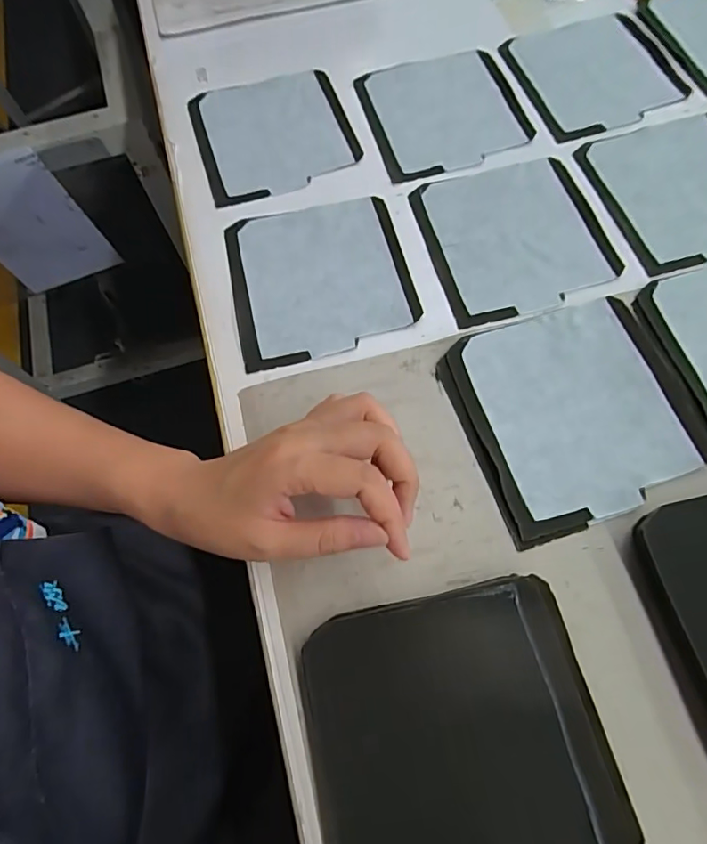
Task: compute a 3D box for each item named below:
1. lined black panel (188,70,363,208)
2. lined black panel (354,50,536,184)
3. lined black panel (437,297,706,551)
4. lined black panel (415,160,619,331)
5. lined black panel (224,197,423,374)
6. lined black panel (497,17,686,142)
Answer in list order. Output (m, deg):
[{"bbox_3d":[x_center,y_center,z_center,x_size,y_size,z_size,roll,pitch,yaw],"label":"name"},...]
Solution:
[{"bbox_3d":[-0.068,-0.245,0.445,0.125,0.010,0.130,-17,66,-4],"label":"lined black panel"},{"bbox_3d":[0.076,-0.265,0.446,0.127,0.005,0.131,-15,66,-3],"label":"lined black panel"},{"bbox_3d":[0.137,-0.009,0.329,0.134,0.005,0.136,-19,66,-5],"label":"lined black panel"},{"bbox_3d":[0.120,-0.139,0.391,0.124,0.006,0.133,-13,66,-3],"label":"lined black panel"},{"bbox_3d":[-0.024,-0.105,0.384,0.128,0.009,0.130,-13,66,-2],"label":"lined black panel"},{"bbox_3d":[0.212,-0.303,0.457,0.130,0.008,0.133,-14,66,-3],"label":"lined black panel"}]

